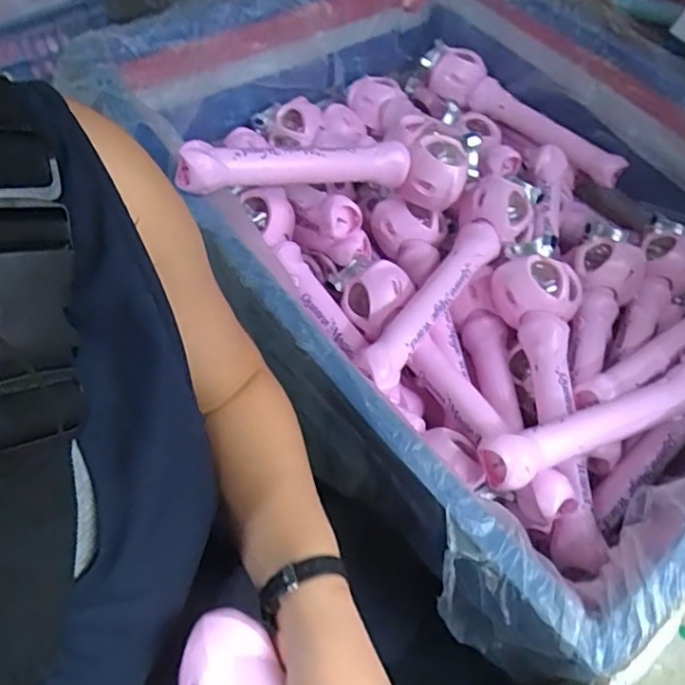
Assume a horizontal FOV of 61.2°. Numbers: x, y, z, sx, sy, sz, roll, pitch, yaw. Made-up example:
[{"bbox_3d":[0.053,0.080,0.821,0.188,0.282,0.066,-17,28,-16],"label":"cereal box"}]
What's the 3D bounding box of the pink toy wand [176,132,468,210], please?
[{"bbox_3d":[-0.009,-0.177,0.618,0.314,0.069,0.070,-7,57,-23],"label":"pink toy wand"}]

